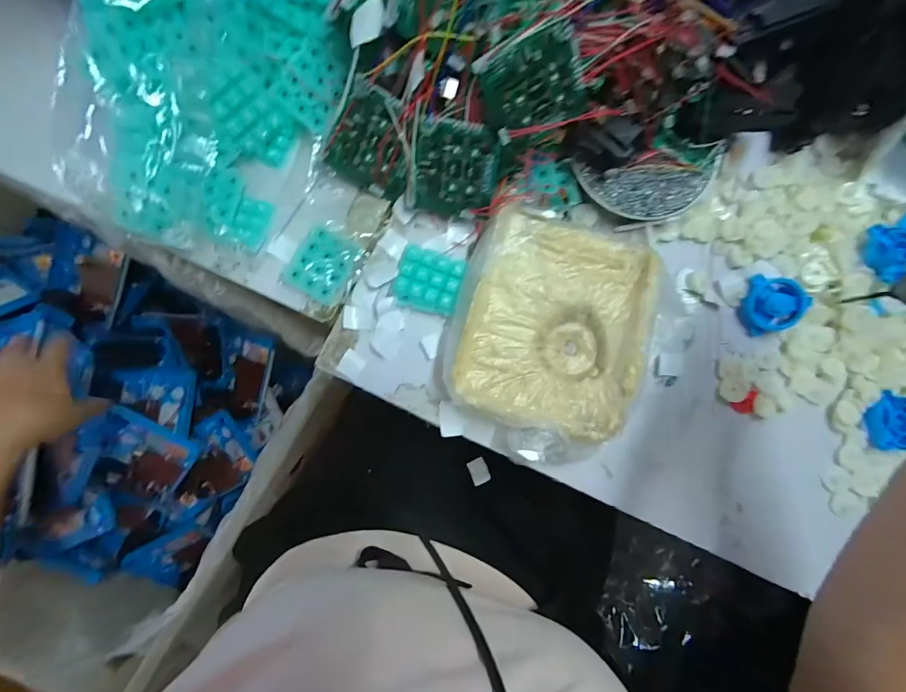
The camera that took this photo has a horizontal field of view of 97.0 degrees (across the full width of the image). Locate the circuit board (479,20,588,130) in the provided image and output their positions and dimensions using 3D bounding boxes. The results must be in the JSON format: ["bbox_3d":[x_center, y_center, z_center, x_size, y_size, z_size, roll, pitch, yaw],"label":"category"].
[{"bbox_3d":[0.060,-0.195,0.299,0.075,0.059,0.007,-21,44,1],"label":"circuit board"}]

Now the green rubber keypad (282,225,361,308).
[{"bbox_3d":[-0.111,-0.070,0.346,0.049,0.012,0.057,23,86,-1],"label":"green rubber keypad"}]

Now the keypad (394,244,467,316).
[{"bbox_3d":[-0.021,-0.057,0.353,0.055,0.015,0.050,15,86,-1],"label":"keypad"}]

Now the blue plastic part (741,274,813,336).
[{"bbox_3d":[0.296,-0.036,0.369,0.048,0.017,0.051,9,86,-2],"label":"blue plastic part"}]

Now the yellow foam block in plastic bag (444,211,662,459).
[{"bbox_3d":[0.094,-0.006,0.350,0.185,0.040,0.205,10,86,-2],"label":"yellow foam block in plastic bag"}]

